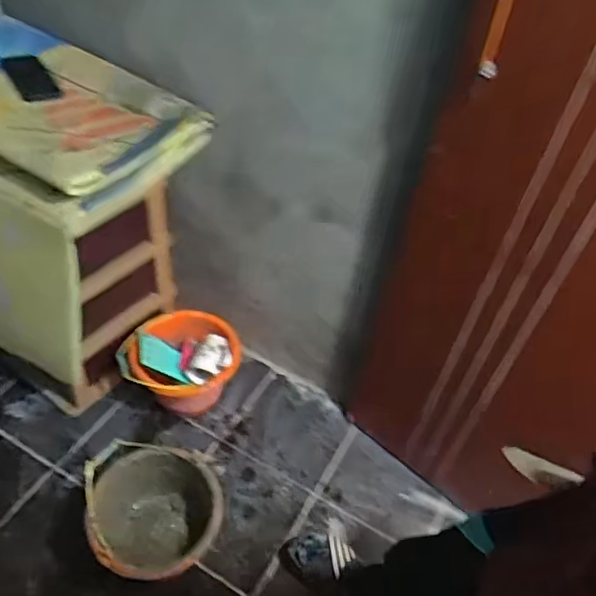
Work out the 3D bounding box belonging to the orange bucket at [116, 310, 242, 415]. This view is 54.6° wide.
[{"bbox_3d":[-0.315,0.192,1.585,0.304,0.202,0.248,1,46,-6],"label":"orange bucket"}]

